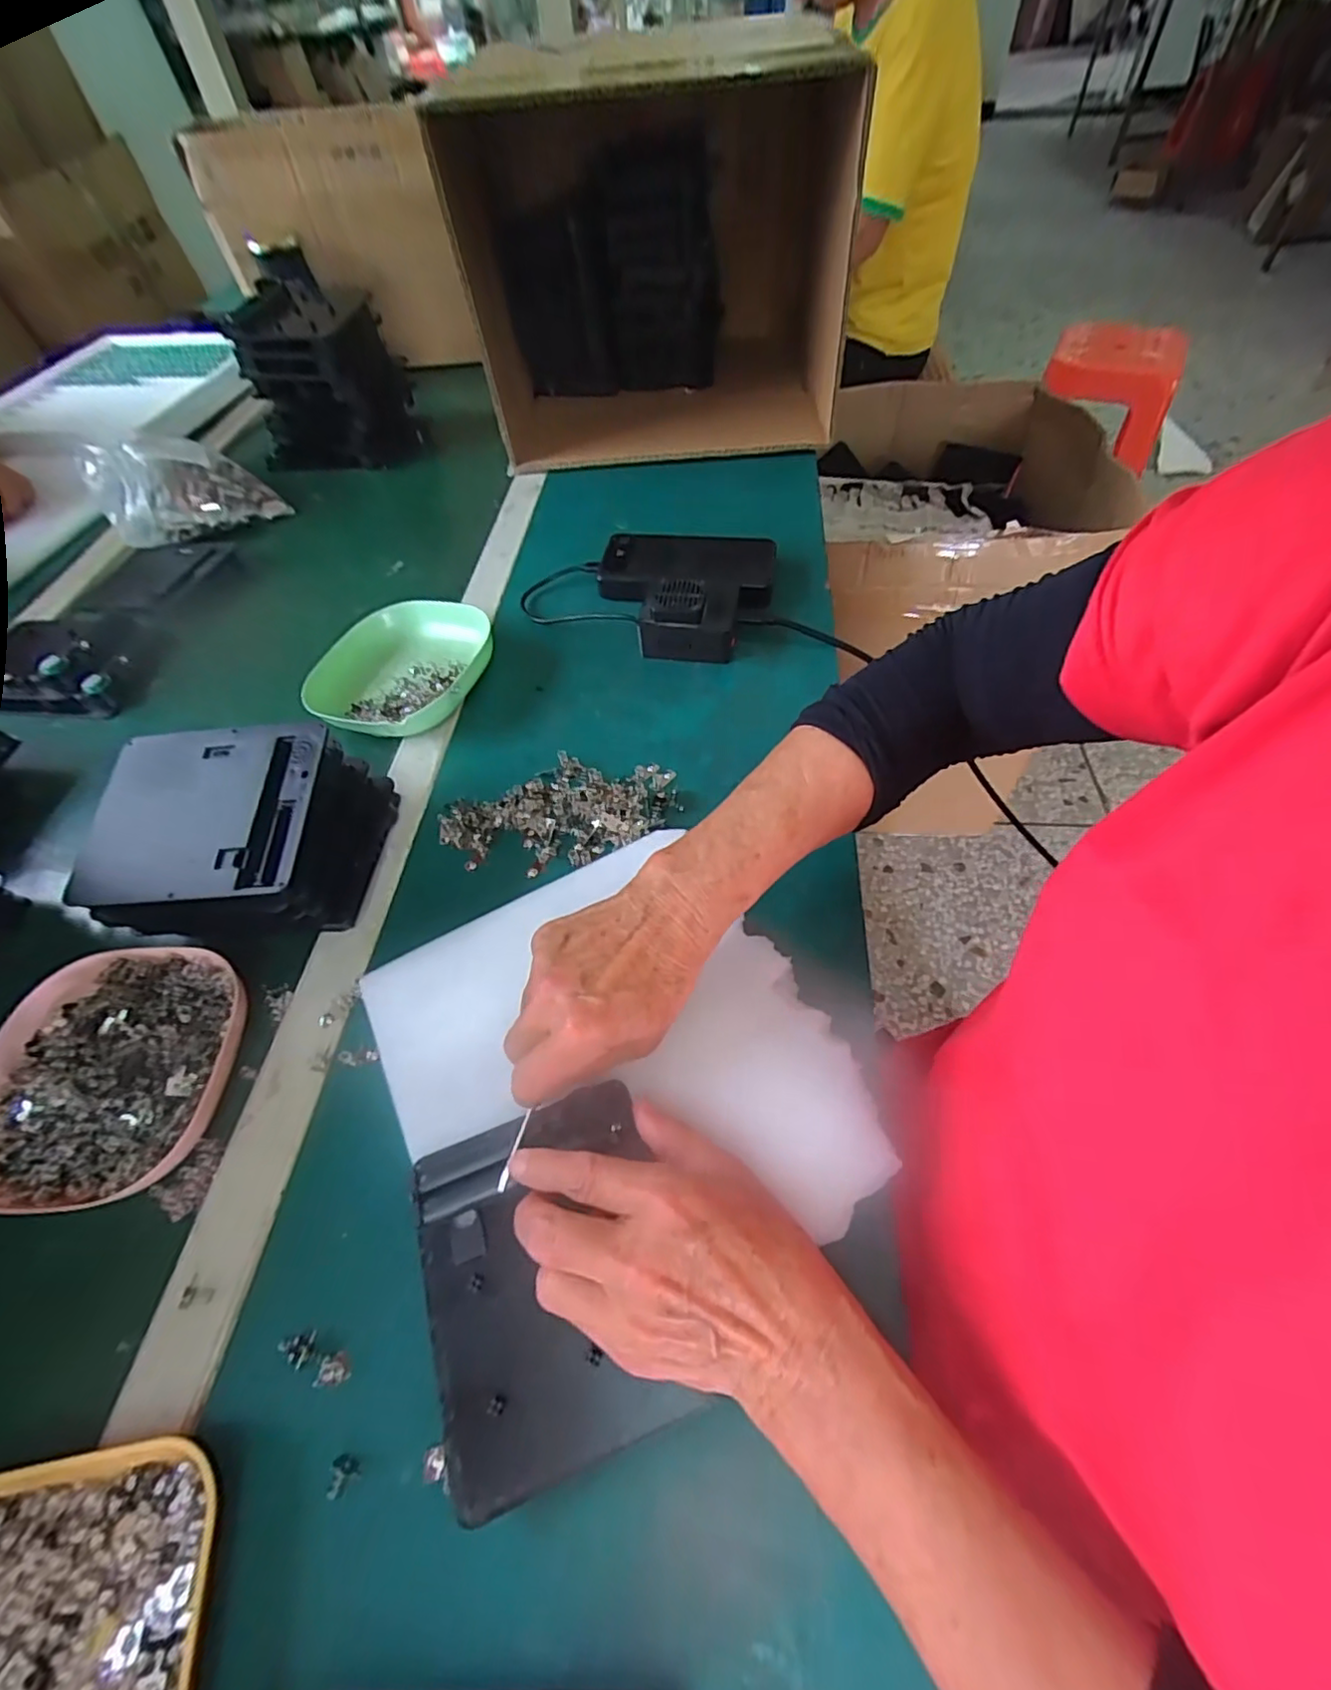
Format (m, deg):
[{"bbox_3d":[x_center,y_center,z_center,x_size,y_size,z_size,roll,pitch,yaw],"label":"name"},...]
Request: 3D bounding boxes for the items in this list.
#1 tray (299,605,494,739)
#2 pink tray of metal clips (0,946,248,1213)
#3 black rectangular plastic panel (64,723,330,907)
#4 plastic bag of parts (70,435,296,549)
[{"bbox_3d":[-0.214,-0.145,0.508,0.140,0.032,0.136,12,57,12],"label":"tray"},{"bbox_3d":[-0.310,0.122,0.342,0.130,0.027,0.133,-4,55,2],"label":"pink tray of metal clips"},{"bbox_3d":[-0.272,-0.019,0.361,0.132,0.009,0.109,-3,66,6],"label":"black rectangular plastic panel"},{"bbox_3d":[-0.508,-0.378,0.651,0.168,0.076,0.076,-27,58,-13],"label":"plastic bag of parts"}]

